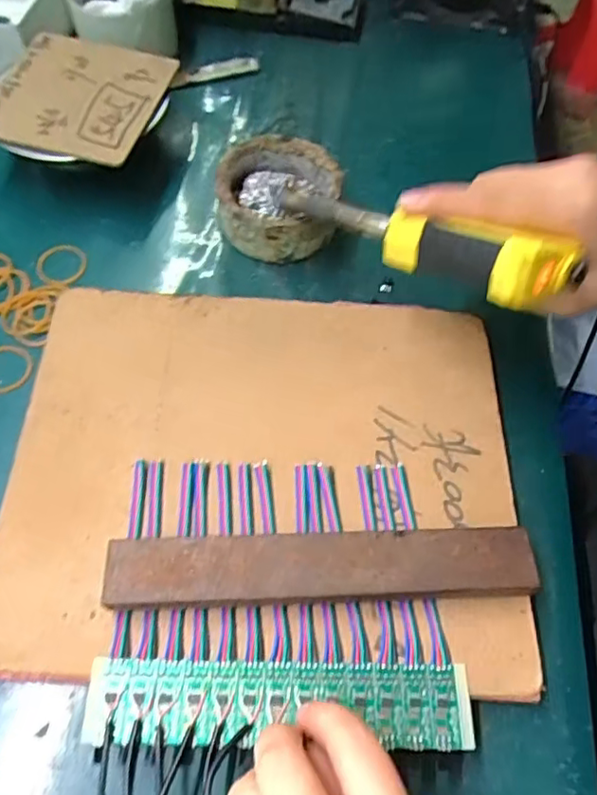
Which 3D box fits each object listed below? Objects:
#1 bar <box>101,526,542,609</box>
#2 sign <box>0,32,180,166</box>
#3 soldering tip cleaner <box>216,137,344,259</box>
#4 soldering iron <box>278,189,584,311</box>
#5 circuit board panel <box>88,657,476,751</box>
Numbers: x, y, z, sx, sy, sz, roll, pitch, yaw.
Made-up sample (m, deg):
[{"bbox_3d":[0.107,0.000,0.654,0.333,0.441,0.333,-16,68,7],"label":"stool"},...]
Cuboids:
[{"bbox_3d":[0.010,0.079,0.277,0.190,0.023,0.031,0,62,-4],"label":"bar"},{"bbox_3d":[-0.155,-0.218,0.423,0.112,0.006,0.118,14,62,6],"label":"sign"},{"bbox_3d":[-0.013,-0.133,0.403,0.077,0.045,0.078,7,61,2],"label":"soldering tip cleaner"},{"bbox_3d":[0.055,-0.090,0.325,0.178,0.034,0.034,28,62,33],"label":"soldering iron"},{"bbox_3d":[-0.008,0.132,0.259,0.163,0.004,0.033,1,62,0],"label":"circuit board panel"}]

